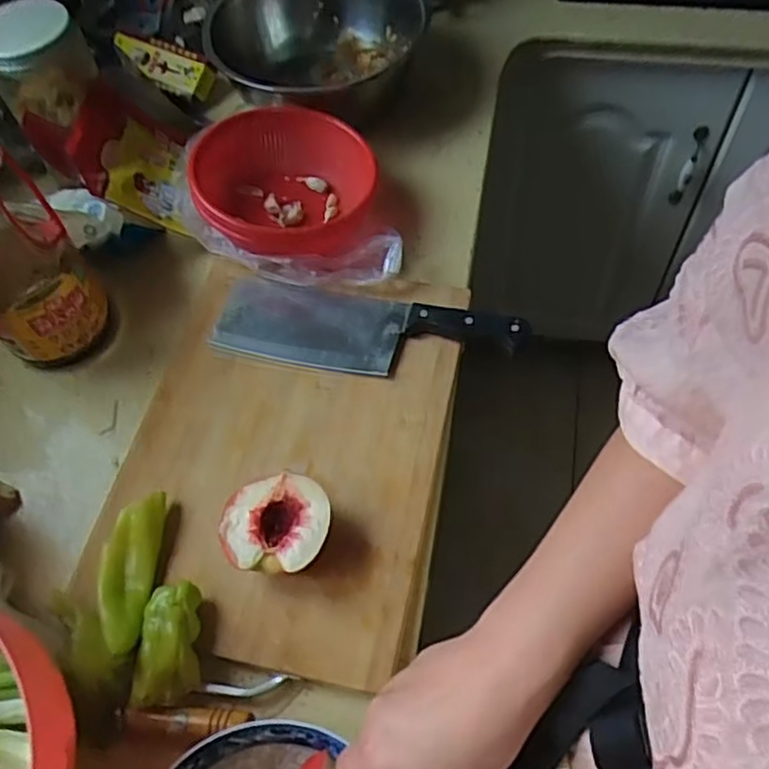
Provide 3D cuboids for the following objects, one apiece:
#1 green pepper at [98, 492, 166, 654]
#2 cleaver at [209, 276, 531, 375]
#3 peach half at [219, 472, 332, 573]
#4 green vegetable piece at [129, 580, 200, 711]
[{"bbox_3d":[-0.186,0.138,0.511,0.031,0.040,0.113,-1,59,4],"label":"green pepper"},{"bbox_3d":[-0.020,-0.047,0.615,0.274,0.024,0.082,11,60,10],"label":"cleaver"},{"bbox_3d":[-0.078,0.107,0.516,0.076,0.041,0.069,4,60,7],"label":"peach half"},{"bbox_3d":[-0.152,0.183,0.489,0.042,0.032,0.077,-1,59,3],"label":"green vegetable piece"}]

